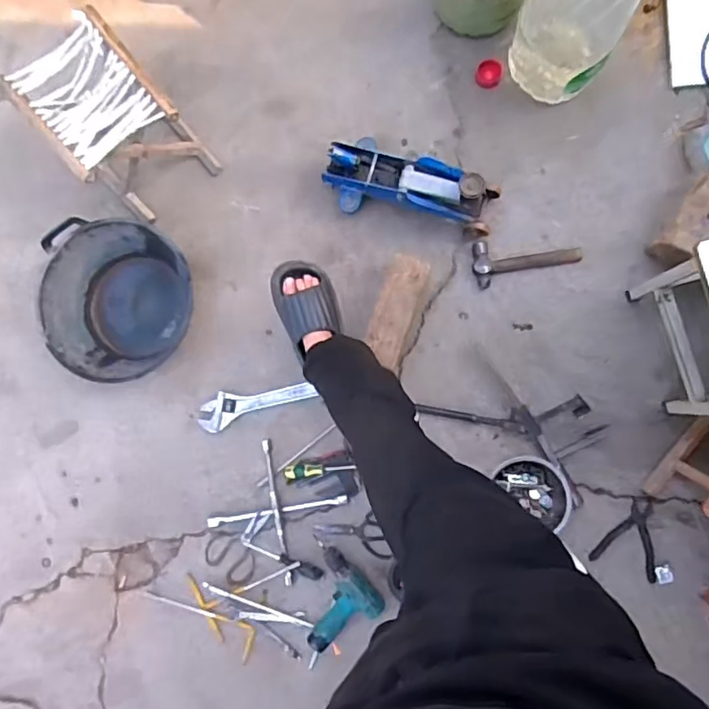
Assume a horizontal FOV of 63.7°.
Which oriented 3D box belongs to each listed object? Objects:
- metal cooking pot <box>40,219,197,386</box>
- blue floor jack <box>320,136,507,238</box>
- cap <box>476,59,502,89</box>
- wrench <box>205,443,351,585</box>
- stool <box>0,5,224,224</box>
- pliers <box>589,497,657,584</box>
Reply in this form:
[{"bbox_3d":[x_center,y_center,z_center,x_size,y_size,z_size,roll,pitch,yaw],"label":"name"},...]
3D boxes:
[{"bbox_3d":[-0.564,-0.126,1.351,0.332,0.133,0.358,0,85,6],"label":"metal cooking pot"},{"bbox_3d":[0.128,-0.392,1.298,0.386,0.137,0.151,15,87,7],"label":"blue floor jack"},{"bbox_3d":[0.323,-0.674,1.370,0.060,0.031,0.053,10,86,6],"label":"cap"},{"bbox_3d":[-0.181,0.368,1.337,0.237,0.025,0.243,35,89,7],"label":"wrench"},{"bbox_3d":[-0.546,-0.527,1.305,0.247,0.289,0.312,-40,83,1],"label":"stool"},{"bbox_3d":[0.605,0.415,1.287,0.137,0.011,0.177,1,85,6],"label":"pliers"}]

